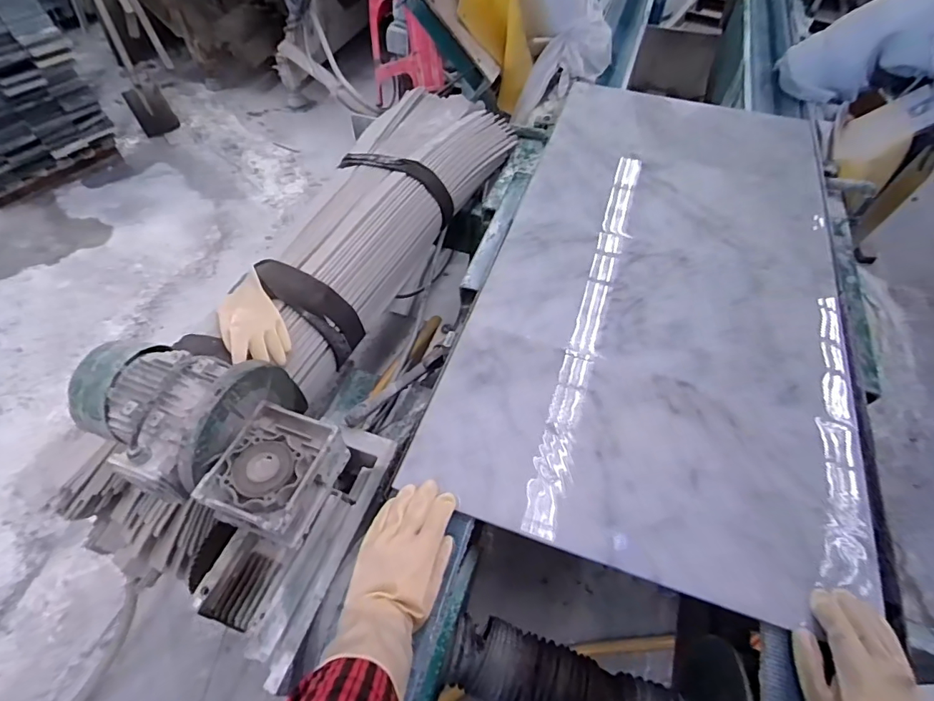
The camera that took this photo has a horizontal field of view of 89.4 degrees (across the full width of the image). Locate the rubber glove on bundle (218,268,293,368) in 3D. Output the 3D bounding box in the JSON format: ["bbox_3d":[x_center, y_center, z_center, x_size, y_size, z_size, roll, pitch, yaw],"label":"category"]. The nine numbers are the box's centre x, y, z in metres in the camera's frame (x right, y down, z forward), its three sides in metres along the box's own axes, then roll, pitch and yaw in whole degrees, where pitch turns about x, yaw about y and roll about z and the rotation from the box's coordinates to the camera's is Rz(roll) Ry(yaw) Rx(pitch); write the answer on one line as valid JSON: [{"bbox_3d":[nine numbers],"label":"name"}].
[{"bbox_3d":[-0.419,-0.064,0.909,0.110,0.041,0.221,-23,58,-17],"label":"rubber glove on bundle"}]

